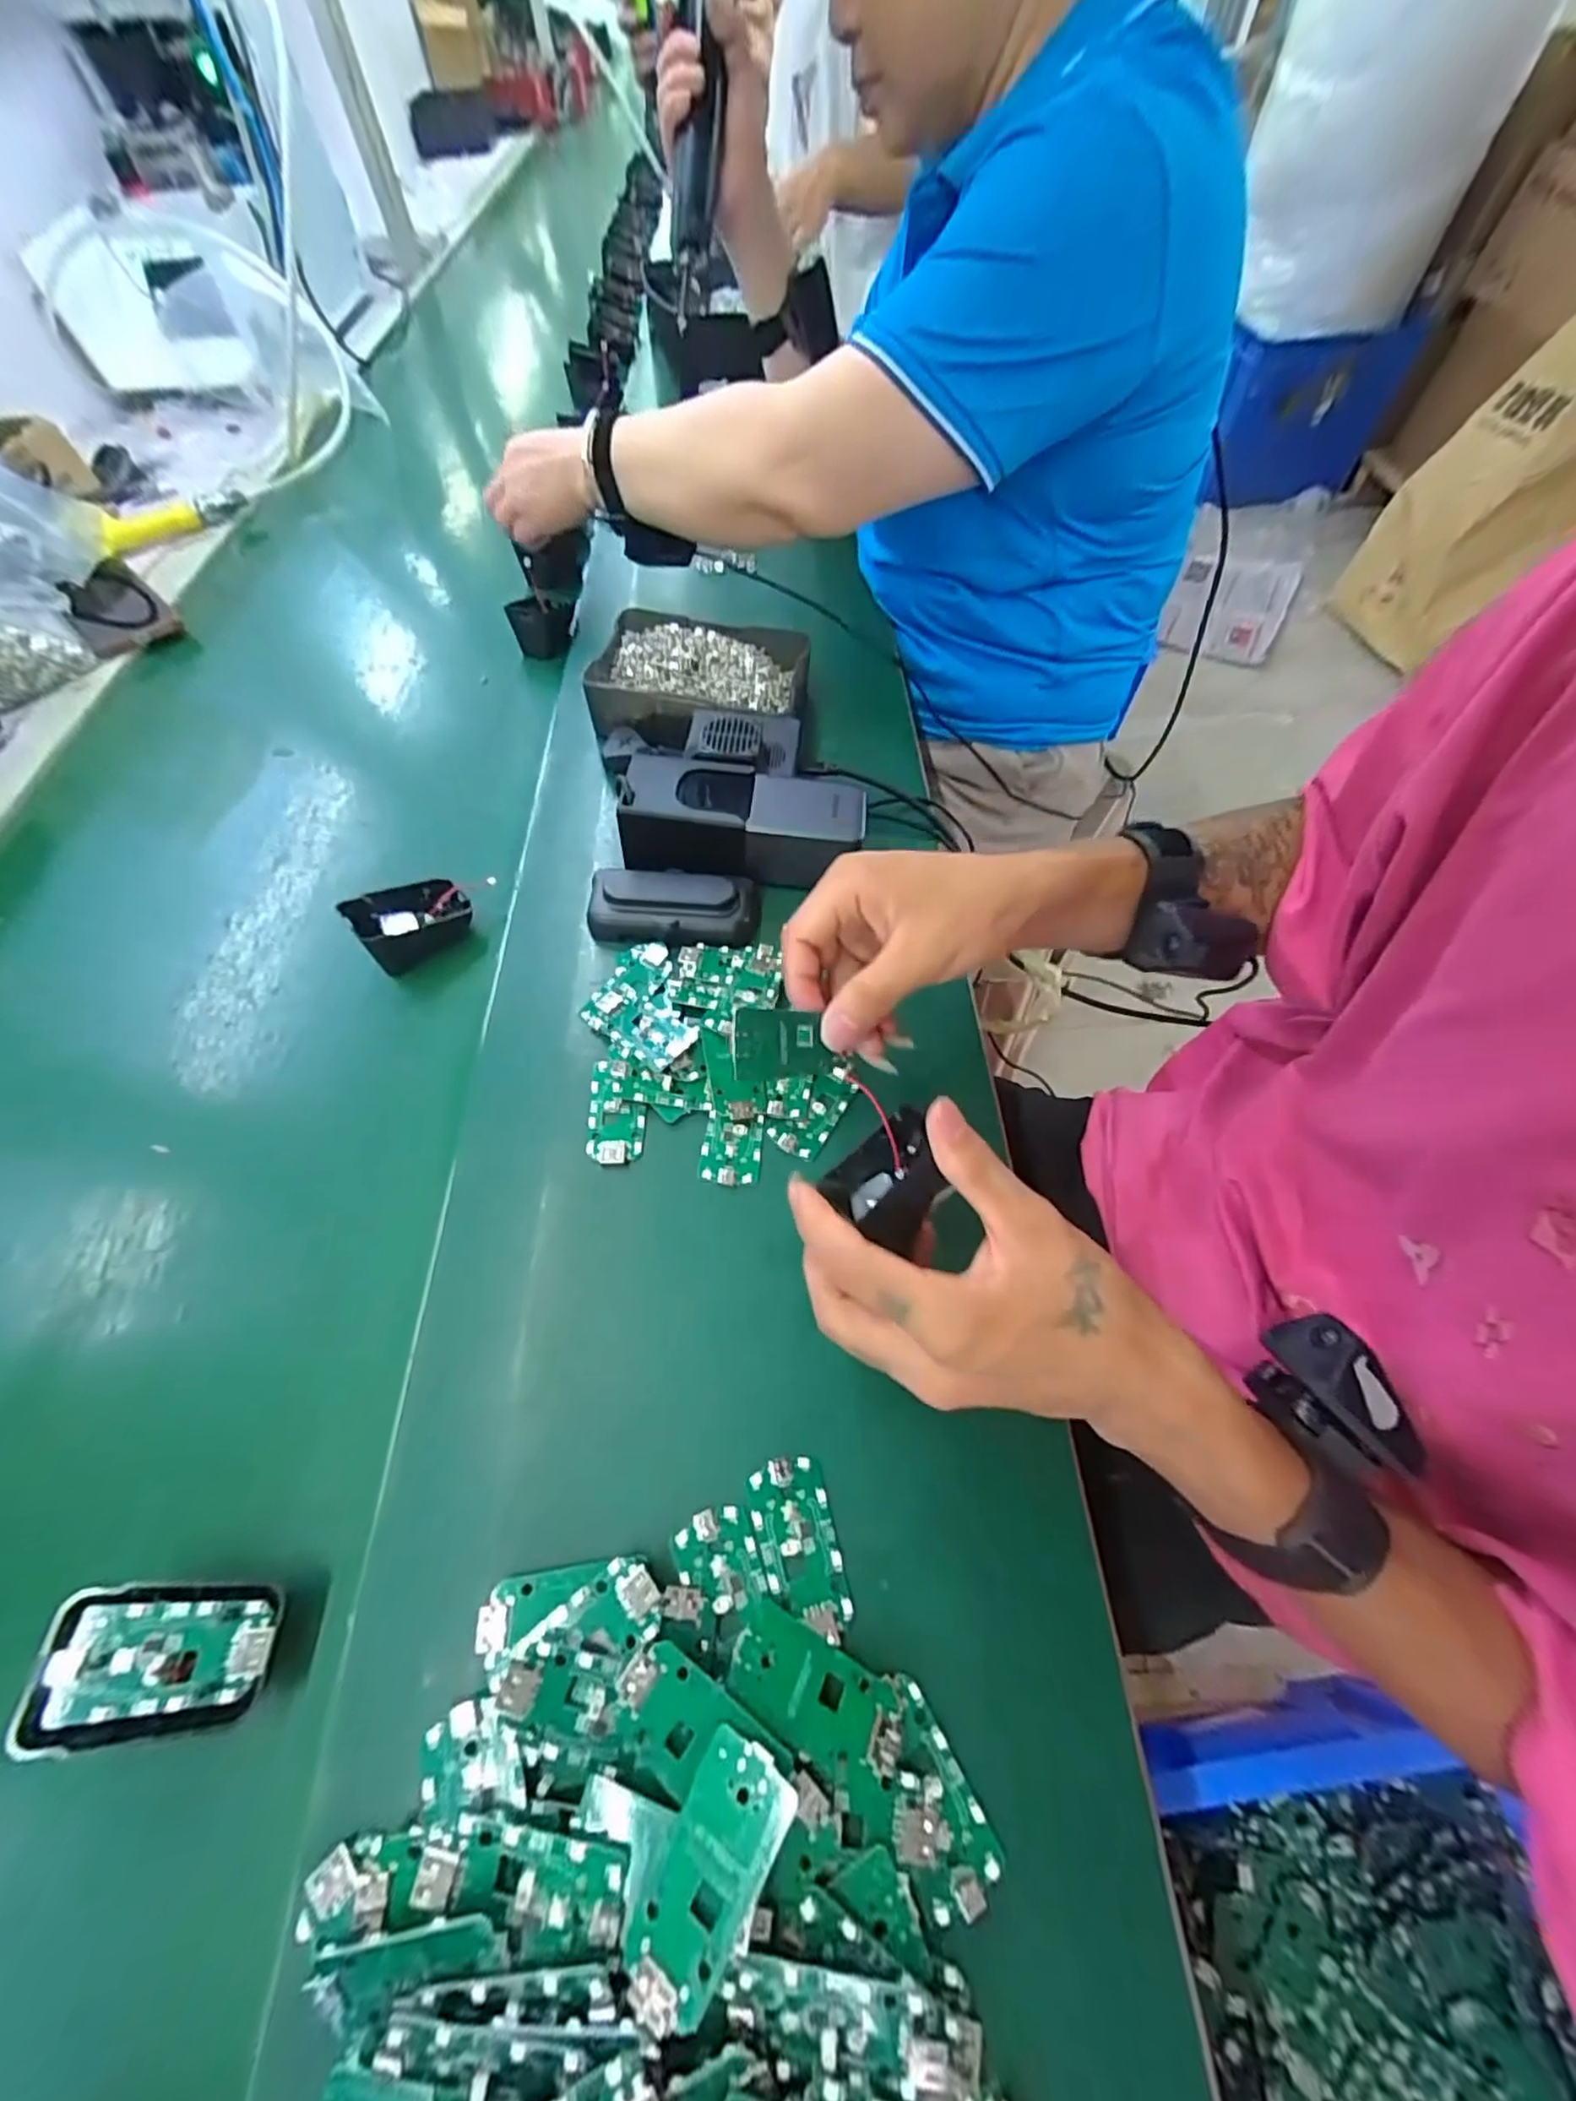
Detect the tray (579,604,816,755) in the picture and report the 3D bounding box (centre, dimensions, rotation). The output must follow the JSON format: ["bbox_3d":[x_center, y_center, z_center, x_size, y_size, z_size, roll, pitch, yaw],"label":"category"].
[{"bbox_3d":[-0.069,-0.293,0.541,0.162,0.050,0.129,8,60,6],"label":"tray"}]

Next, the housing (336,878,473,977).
[{"bbox_3d":[-0.236,-0.082,0.426,0.066,0.047,0.054,-39,66,-20],"label":"housing"}]

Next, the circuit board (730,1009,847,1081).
[{"bbox_3d":[0.001,-0.003,0.300,0.056,0.006,0.030,1,95,-28],"label":"circuit board"}]

